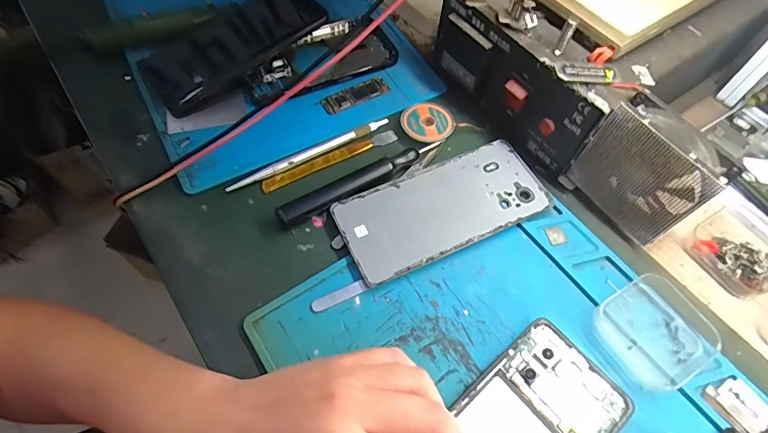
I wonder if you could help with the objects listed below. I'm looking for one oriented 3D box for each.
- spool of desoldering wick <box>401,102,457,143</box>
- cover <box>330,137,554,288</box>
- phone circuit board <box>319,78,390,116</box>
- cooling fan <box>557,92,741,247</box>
[{"bbox_3d":[0.037,-0.081,0.367,0.044,0.013,0.043,0,60,-1],"label":"spool of desoldering wick"},{"bbox_3d":[0.046,-0.008,0.328,0.158,0.009,0.072,-24,63,-14],"label":"cover"},{"bbox_3d":[-0.027,-0.109,0.383,0.060,0.004,0.022,-27,64,-15],"label":"phone circuit board"},{"bbox_3d":[0.181,-0.030,0.303,0.033,0.084,0.079,-32,65,-17],"label":"cooling fan"}]

